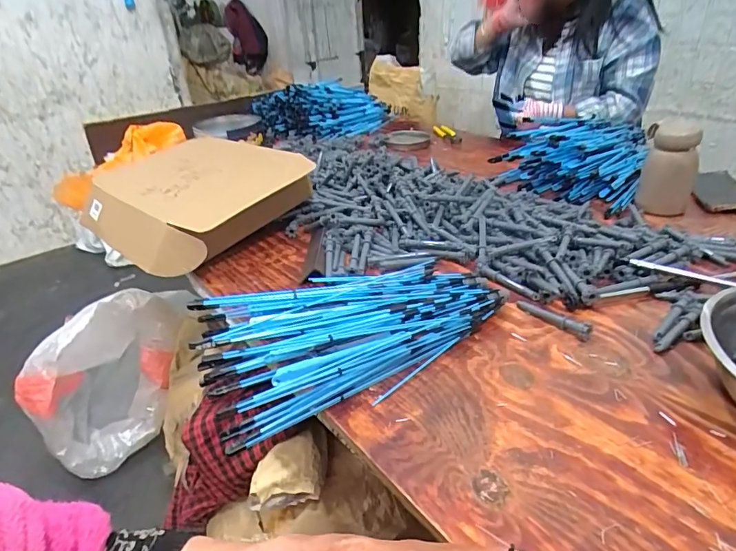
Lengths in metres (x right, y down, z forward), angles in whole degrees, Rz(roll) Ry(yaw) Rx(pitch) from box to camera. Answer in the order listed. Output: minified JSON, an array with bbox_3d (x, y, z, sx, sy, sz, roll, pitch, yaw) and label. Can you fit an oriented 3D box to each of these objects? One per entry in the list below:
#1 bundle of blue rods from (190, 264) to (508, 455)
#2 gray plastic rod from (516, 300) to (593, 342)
[{"bbox_3d":[-0.016,0.053,0.535,0.338,0.058,0.174,-18,34,-22],"label":"bundle of blue rods"},{"bbox_3d":[0.222,0.049,0.553,0.019,0.016,0.092,-24,36,-30],"label":"gray plastic rod"}]

